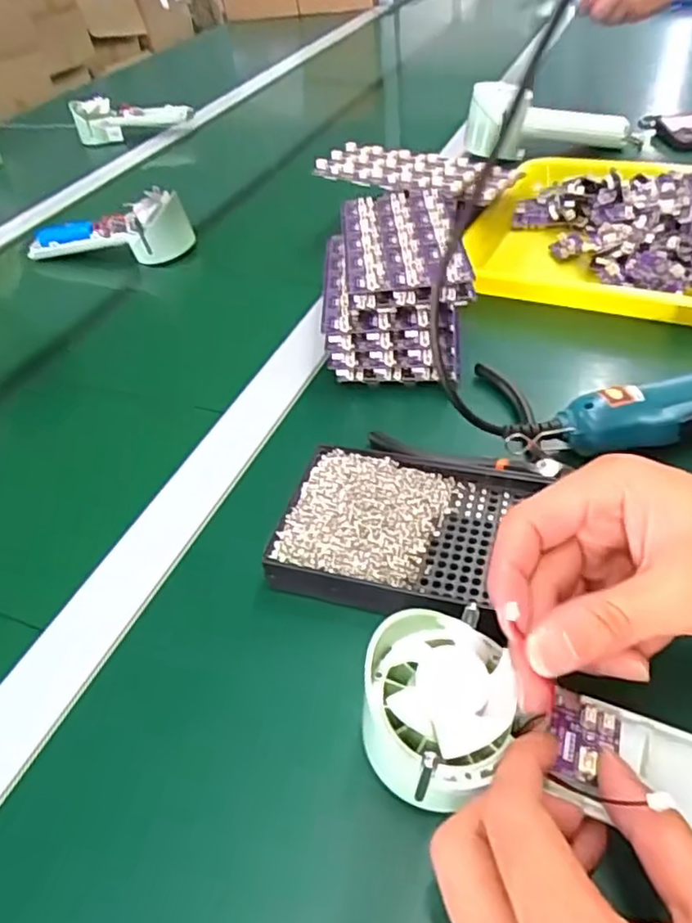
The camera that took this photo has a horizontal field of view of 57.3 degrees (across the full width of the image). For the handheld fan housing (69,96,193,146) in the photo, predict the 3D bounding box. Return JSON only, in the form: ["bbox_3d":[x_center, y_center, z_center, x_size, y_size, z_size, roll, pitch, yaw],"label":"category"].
[{"bbox_3d":[-0.315,-0.509,0.944,0.180,0.065,0.044,-2,44,6],"label":"handheld fan housing"}]

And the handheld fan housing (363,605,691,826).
[{"bbox_3d":[0.091,0.108,0.233,0.174,0.034,0.064,17,48,6],"label":"handheld fan housing"}]

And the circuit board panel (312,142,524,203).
[{"bbox_3d":[0.057,-0.258,0.574,0.175,0.022,0.075,18,55,23],"label":"circuit board panel"}]

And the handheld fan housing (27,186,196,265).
[{"bbox_3d":[-0.245,-0.237,0.641,0.170,0.053,0.044,3,45,11],"label":"handheld fan housing"}]

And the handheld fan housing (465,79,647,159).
[{"bbox_3d":[0.236,-0.387,0.712,0.198,0.072,0.054,-6,44,1],"label":"handheld fan housing"}]

